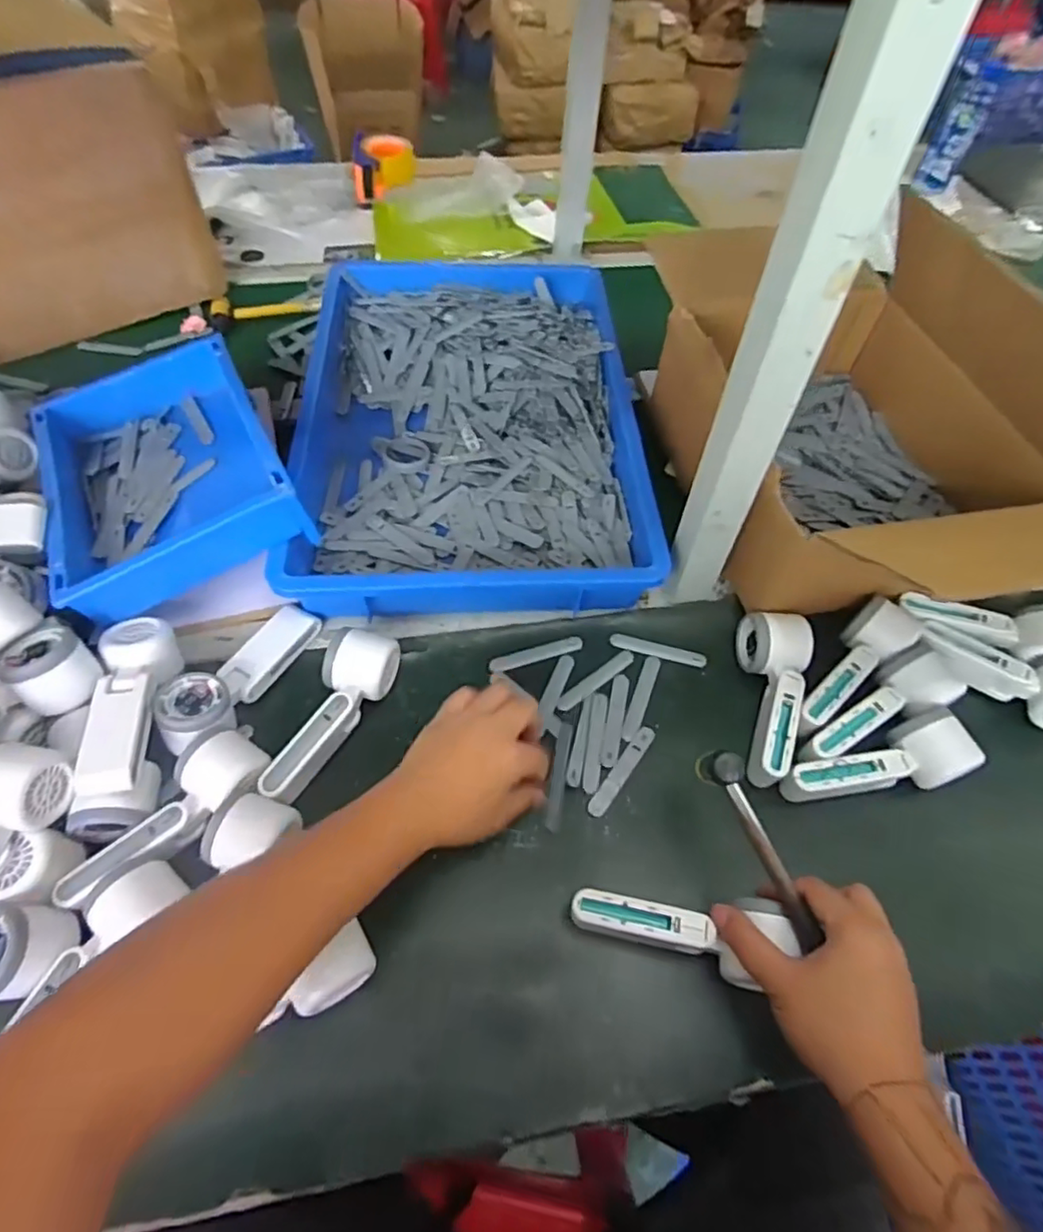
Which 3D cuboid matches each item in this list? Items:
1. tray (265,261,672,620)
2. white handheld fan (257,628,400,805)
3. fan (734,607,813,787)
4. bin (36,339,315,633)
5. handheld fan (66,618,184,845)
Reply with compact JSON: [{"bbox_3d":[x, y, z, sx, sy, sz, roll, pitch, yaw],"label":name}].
[{"bbox_3d":[-0.061,-0.246,0.771,0.374,0.077,0.567,0,56,-3],"label":"tray"},{"bbox_3d":[-0.164,0.087,0.554,0.053,0.057,0.159,16,57,8],"label":"white handheld fan"},{"bbox_3d":[0.234,0.074,0.582,0.056,0.050,0.159,10,56,4],"label":"fan"},{"bbox_3d":[-0.367,-0.160,0.632,0.207,0.080,0.312,-24,60,-18],"label":"bin"},{"bbox_3d":[-0.334,0.086,0.536,0.051,0.067,0.184,-3,56,-5],"label":"handheld fan"}]

